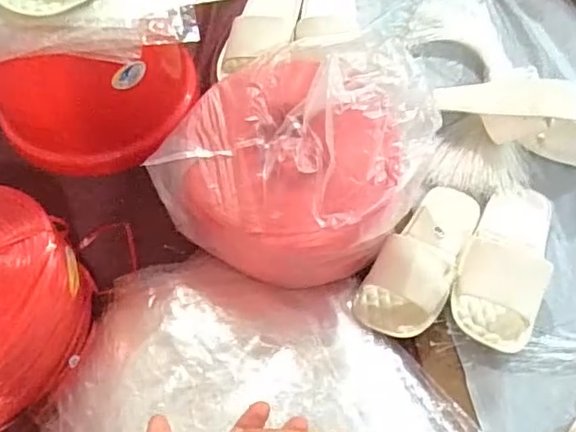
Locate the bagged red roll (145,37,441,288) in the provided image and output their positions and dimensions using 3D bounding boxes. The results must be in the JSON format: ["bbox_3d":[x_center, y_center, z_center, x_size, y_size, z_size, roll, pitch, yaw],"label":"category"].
[{"bbox_3d":[0.018,-0.084,0.686,0.277,0.170,0.298,0,59,1],"label":"bagged red roll"}]

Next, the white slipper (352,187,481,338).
[{"bbox_3d":[0.173,0.047,0.708,0.096,0.052,0.228,29,63,17],"label":"white slipper"}]

